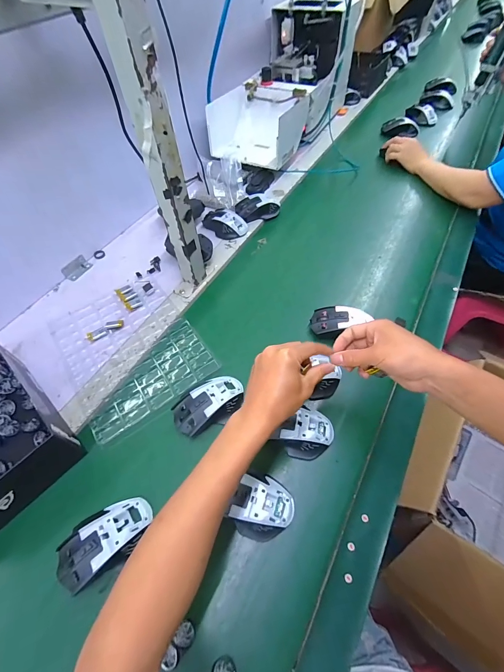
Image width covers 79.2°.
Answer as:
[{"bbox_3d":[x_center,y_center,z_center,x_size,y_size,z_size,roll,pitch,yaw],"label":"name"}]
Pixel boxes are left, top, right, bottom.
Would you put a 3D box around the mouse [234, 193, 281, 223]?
[{"bbox_3d":[0.014,-0.326,0.763,0.115,0.034,0.071,-18,57,-8],"label":"mouse"}]

